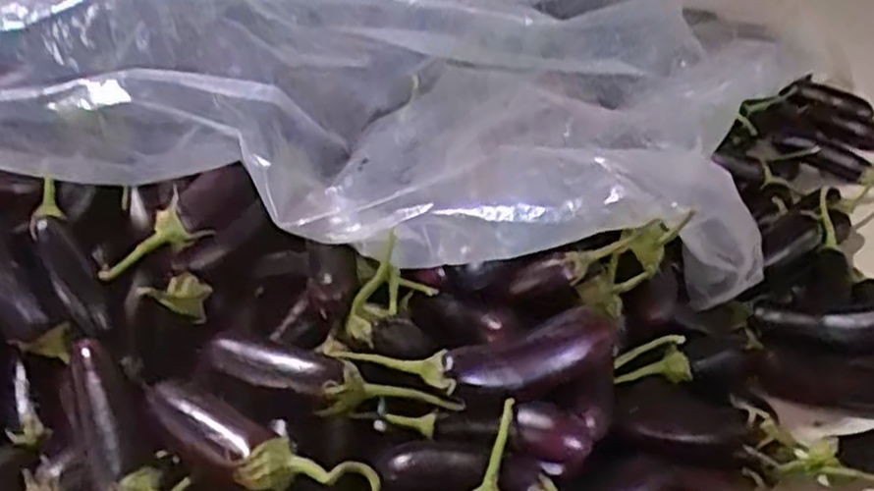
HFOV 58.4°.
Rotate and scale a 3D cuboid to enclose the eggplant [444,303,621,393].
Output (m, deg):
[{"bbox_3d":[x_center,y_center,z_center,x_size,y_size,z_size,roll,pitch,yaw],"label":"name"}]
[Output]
[{"bbox_3d":[0.092,0.106,0.764,0.173,0.051,0.053,-13,32,-9],"label":"eggplant"}]

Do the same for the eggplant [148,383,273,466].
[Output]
[{"bbox_3d":[-0.210,0.169,0.732,0.138,0.050,0.062,20,41,36],"label":"eggplant"}]

